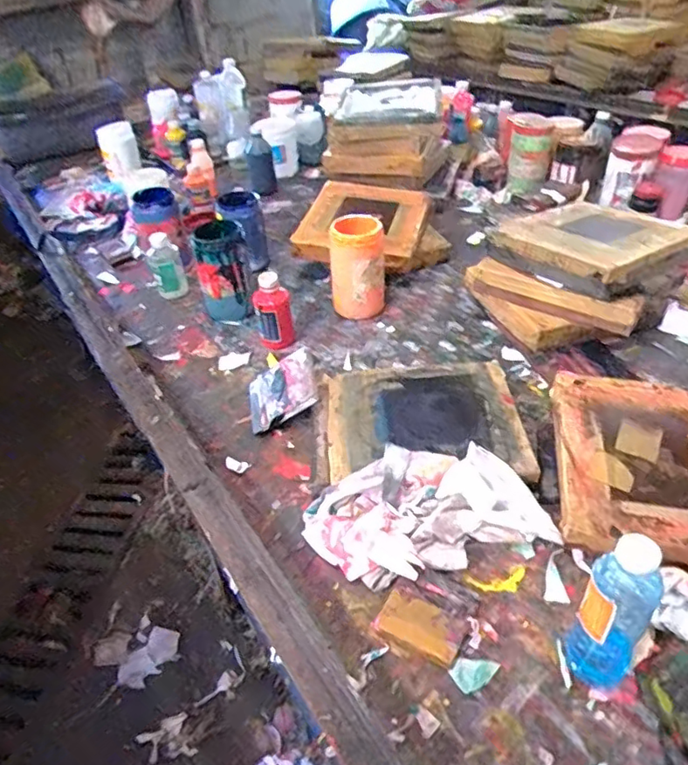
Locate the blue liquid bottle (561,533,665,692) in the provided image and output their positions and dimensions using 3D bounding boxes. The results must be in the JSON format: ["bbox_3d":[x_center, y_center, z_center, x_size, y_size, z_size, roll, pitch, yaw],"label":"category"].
[{"bbox_3d":[0.242,0.209,0.518,0.061,0.182,0.054,27,50,33],"label":"blue liquid bottle"}]

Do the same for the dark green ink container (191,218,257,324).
[{"bbox_3d":[-0.220,-0.199,1.067,0.094,0.156,0.087,-10,40,-5],"label":"dark green ink container"}]

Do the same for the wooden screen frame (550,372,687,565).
[{"bbox_3d":[0.374,0.094,0.719,0.208,0.027,0.286,6,41,10],"label":"wooden screen frame"}]

